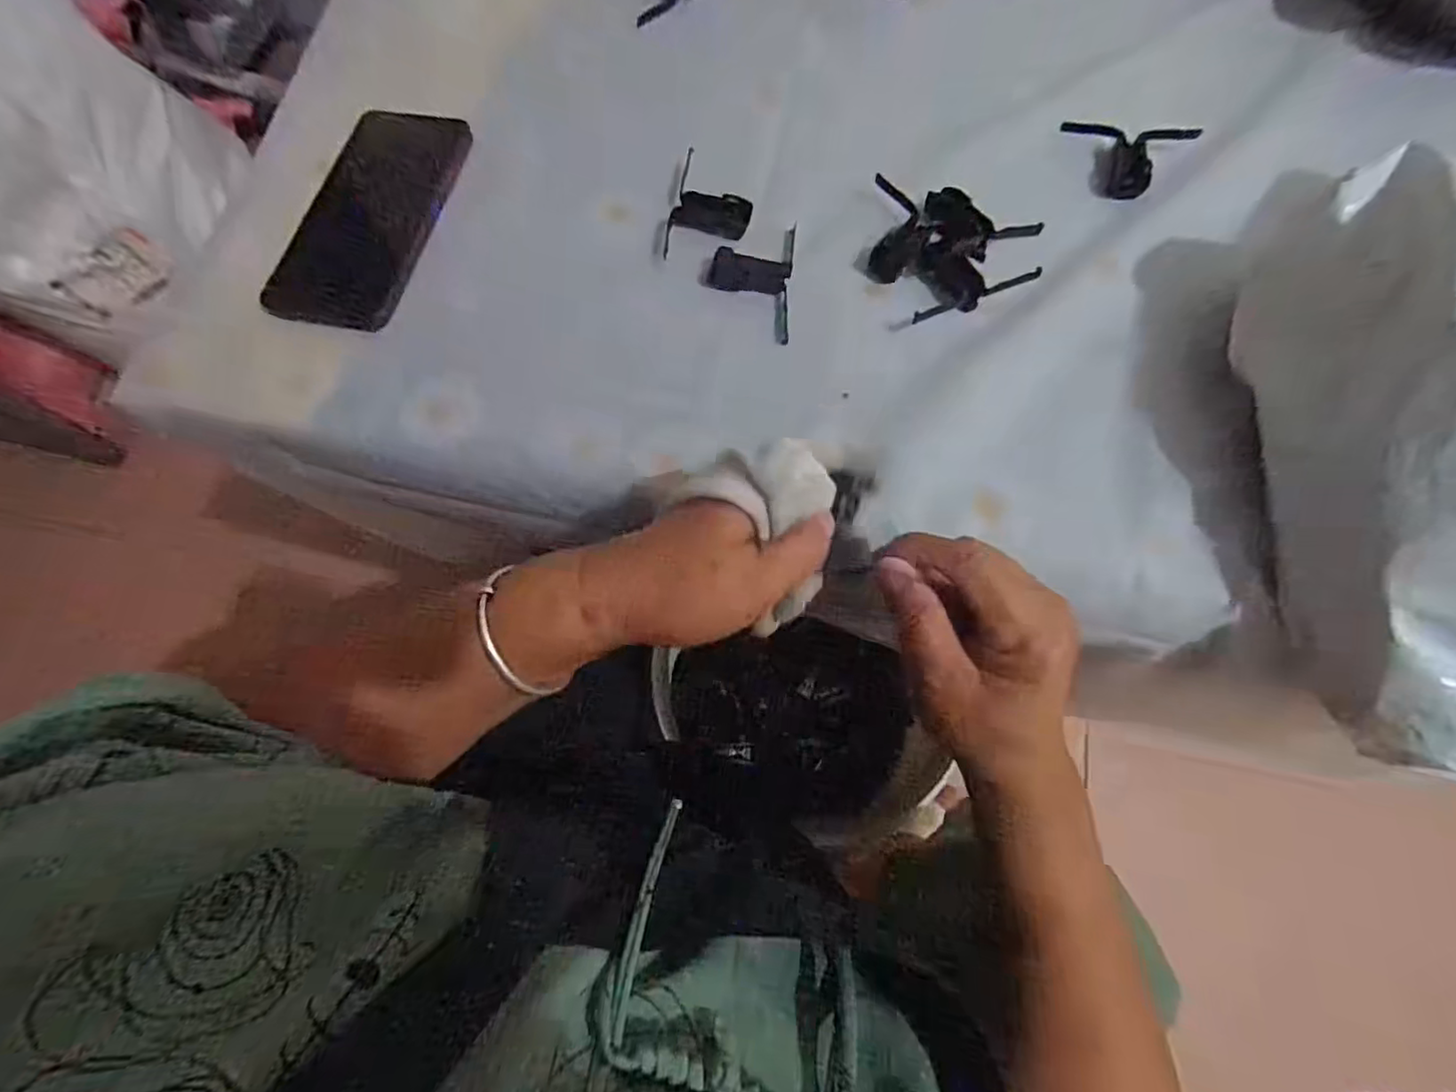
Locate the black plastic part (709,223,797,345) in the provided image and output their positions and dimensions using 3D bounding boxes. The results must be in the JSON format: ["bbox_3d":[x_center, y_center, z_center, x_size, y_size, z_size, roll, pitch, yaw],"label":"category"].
[{"bbox_3d":[0.014,-0.161,0.363,0.048,0.012,0.081,5,72,2],"label":"black plastic part"}]

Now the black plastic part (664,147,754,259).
[{"bbox_3d":[-0.009,-0.216,0.383,0.049,0.010,0.076,10,72,4],"label":"black plastic part"}]

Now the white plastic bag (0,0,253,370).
[{"bbox_3d":[-0.848,-0.497,0.704,0.320,0.243,0.352,26,74,9],"label":"white plastic bag"}]

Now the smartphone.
[{"bbox_3d":[-0.226,-0.215,0.392,0.080,0.008,0.173,8,72,3],"label":"smartphone"}]

